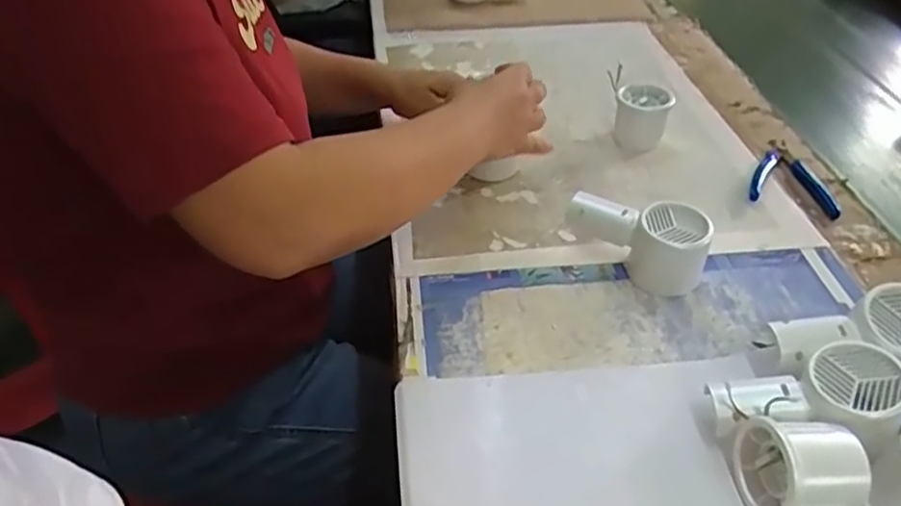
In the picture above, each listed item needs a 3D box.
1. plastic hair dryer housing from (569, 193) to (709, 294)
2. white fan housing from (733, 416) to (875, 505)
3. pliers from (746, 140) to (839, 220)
[{"bbox_3d":[0.152,-0.010,0.554,0.108,0.053,0.054,9,41,9],"label":"plastic hair dryer housing"},{"bbox_3d":[0.207,0.128,0.396,0.058,0.046,0.056,-2,41,-4],"label":"white fan housing"},{"bbox_3d":[0.335,-0.078,0.663,0.080,0.009,0.119,13,42,14],"label":"pliers"}]

